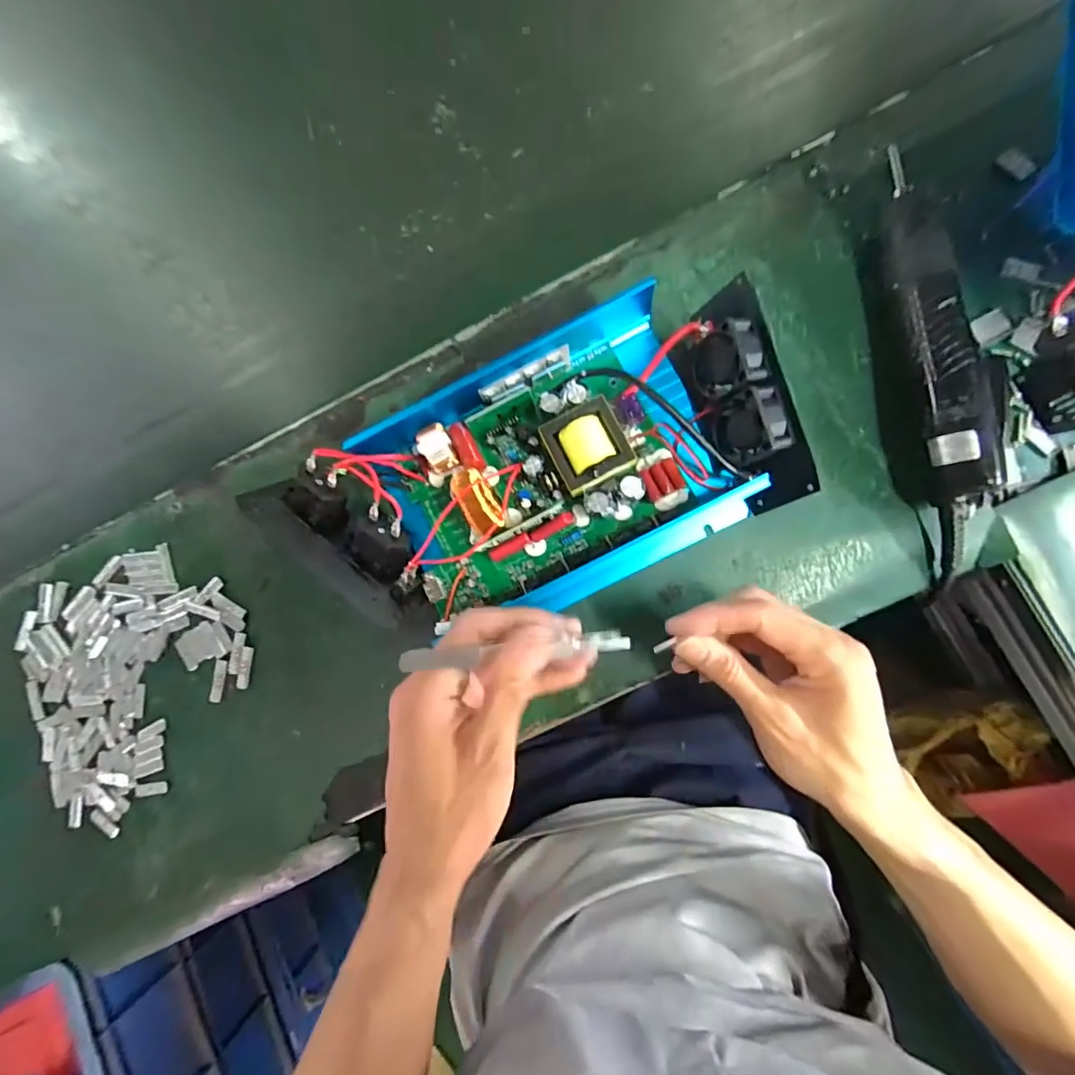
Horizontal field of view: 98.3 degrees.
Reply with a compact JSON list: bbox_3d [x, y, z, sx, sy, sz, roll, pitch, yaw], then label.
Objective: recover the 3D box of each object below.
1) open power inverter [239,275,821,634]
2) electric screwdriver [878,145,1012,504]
[{"bbox_3d":[-0.008,-0.034,0.301,0.336,0.052,0.164,-27,83,4],"label":"open power inverter"},{"bbox_3d":[0.242,-0.131,0.285,0.031,0.042,0.219,-5,85,6],"label":"electric screwdriver"}]

